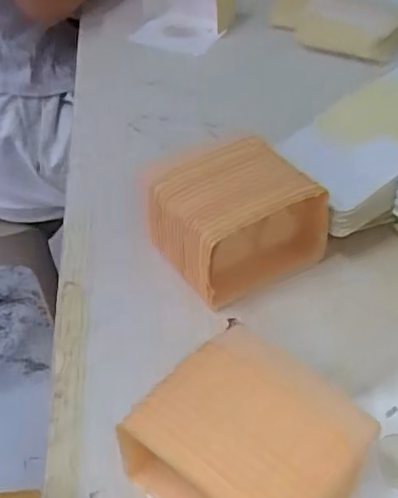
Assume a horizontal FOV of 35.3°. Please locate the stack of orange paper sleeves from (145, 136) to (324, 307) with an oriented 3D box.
[{"bbox_3d":[0.022,-0.017,0.438,0.107,0.070,0.087,-31,51,-28],"label":"stack of orange paper sleeves"}]

